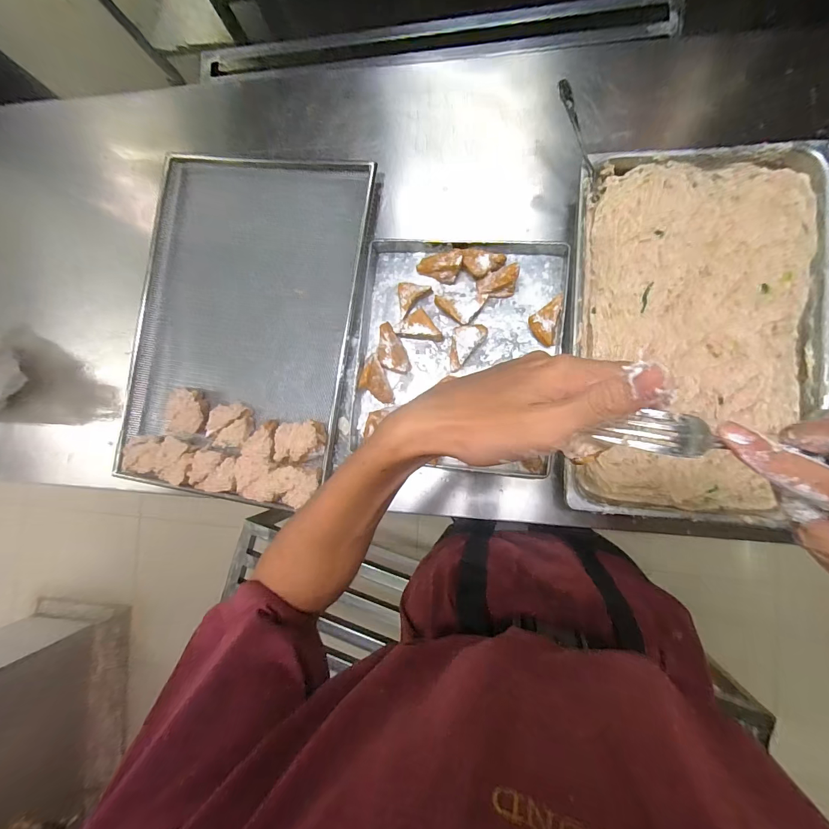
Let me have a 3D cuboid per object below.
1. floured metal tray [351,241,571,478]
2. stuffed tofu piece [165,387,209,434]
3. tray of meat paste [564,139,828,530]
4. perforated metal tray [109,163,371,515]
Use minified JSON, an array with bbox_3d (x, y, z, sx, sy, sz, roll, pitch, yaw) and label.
[{"bbox_3d":[0.066,-0.102,0.632,0.321,0.041,0.366,5,88,9],"label":"floured metal tray"},{"bbox_3d":[-0.400,-0.008,0.692,0.067,0.047,0.082,5,88,9],"label":"stuffed tofu piece"},{"bbox_3d":[0.390,-0.119,0.537,0.325,0.043,0.523,4,88,9],"label":"tray of meat paste"},{"bbox_3d":[-0.309,-0.160,0.704,0.425,0.055,0.603,8,85,15],"label":"perforated metal tray"}]

